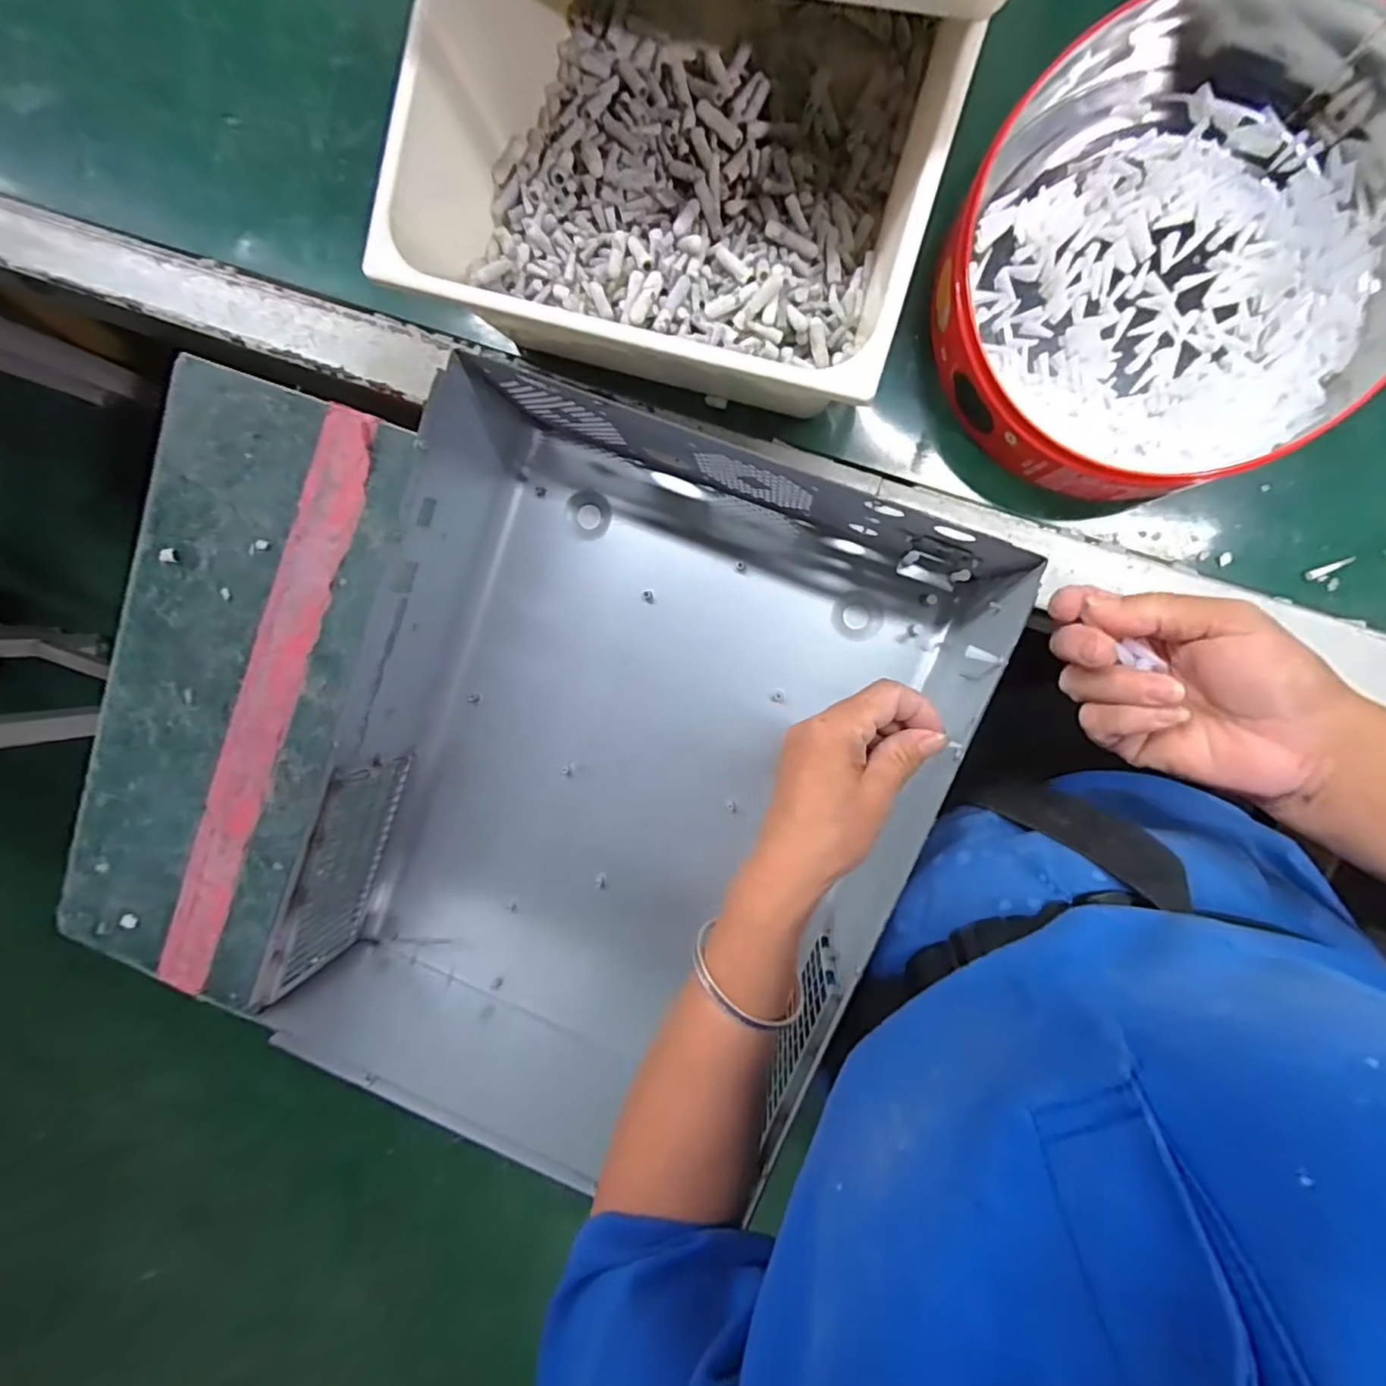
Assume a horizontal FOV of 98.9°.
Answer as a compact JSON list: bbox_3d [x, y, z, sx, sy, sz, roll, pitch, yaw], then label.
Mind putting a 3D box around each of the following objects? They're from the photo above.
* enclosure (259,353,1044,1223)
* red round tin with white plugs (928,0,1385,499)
[{"bbox_3d":[-0.048,0.074,0.392,0.355,0.108,0.475,16,95,4],"label":"enclosure"},{"bbox_3d":[0.289,-0.264,0.345,0.288,0.066,0.253,-39,89,10],"label":"red round tin with white plugs"}]

